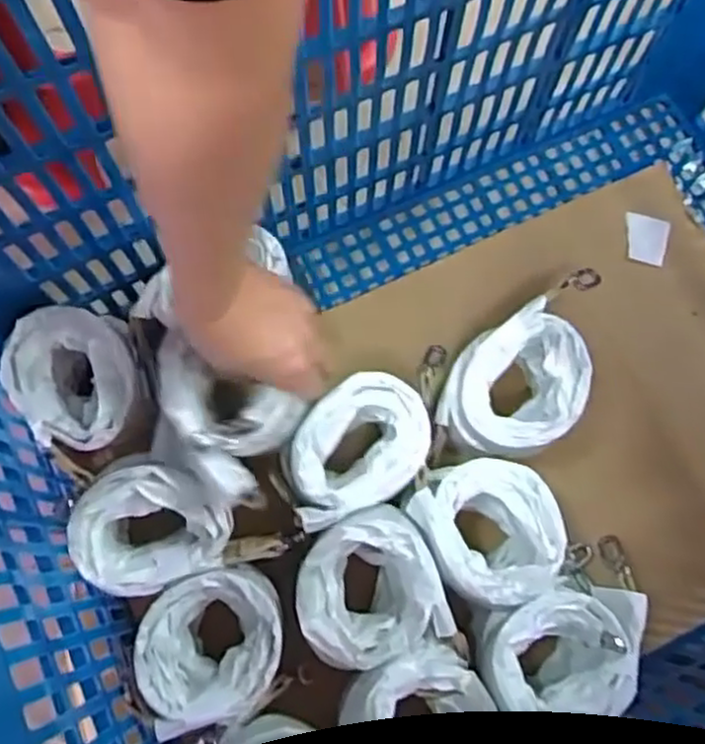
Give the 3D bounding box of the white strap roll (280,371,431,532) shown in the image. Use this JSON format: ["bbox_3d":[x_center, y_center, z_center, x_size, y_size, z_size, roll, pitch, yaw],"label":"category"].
[{"bbox_3d":[0.002,0.058,0.547,0.107,0.080,0.084,-27,78,-8],"label":"white strap roll"}]

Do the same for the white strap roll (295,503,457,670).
[{"bbox_3d":[0.010,0.149,0.521,0.092,0.082,0.095,0,75,-2],"label":"white strap roll"}]

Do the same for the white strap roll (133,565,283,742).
[{"bbox_3d":[-0.092,0.183,0.493,0.093,0.044,0.102,-6,76,-3],"label":"white strap roll"}]

